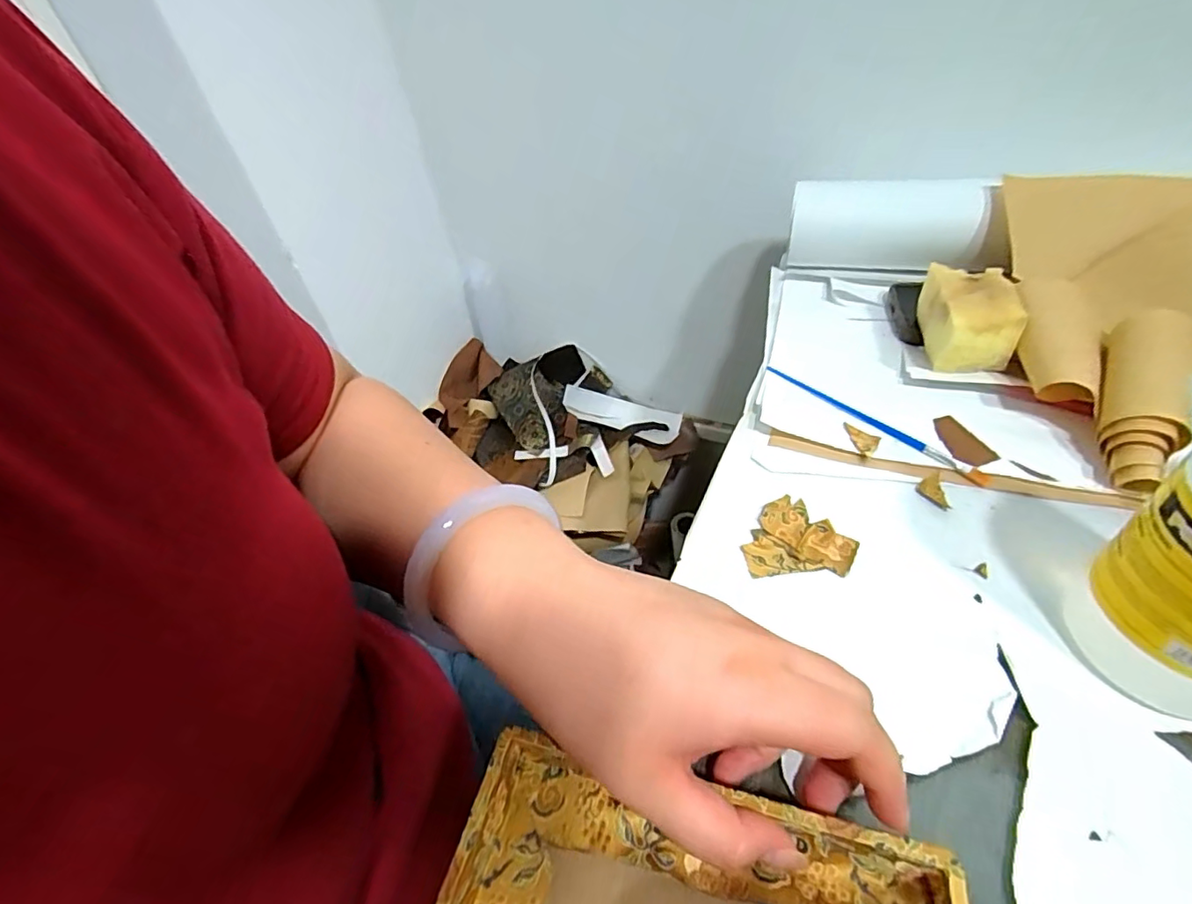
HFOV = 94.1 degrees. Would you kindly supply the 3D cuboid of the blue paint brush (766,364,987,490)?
[{"bbox_3d":[0.183,-0.024,0.375,0.012,0.005,0.158,-31,50,-22],"label":"blue paint brush"}]

